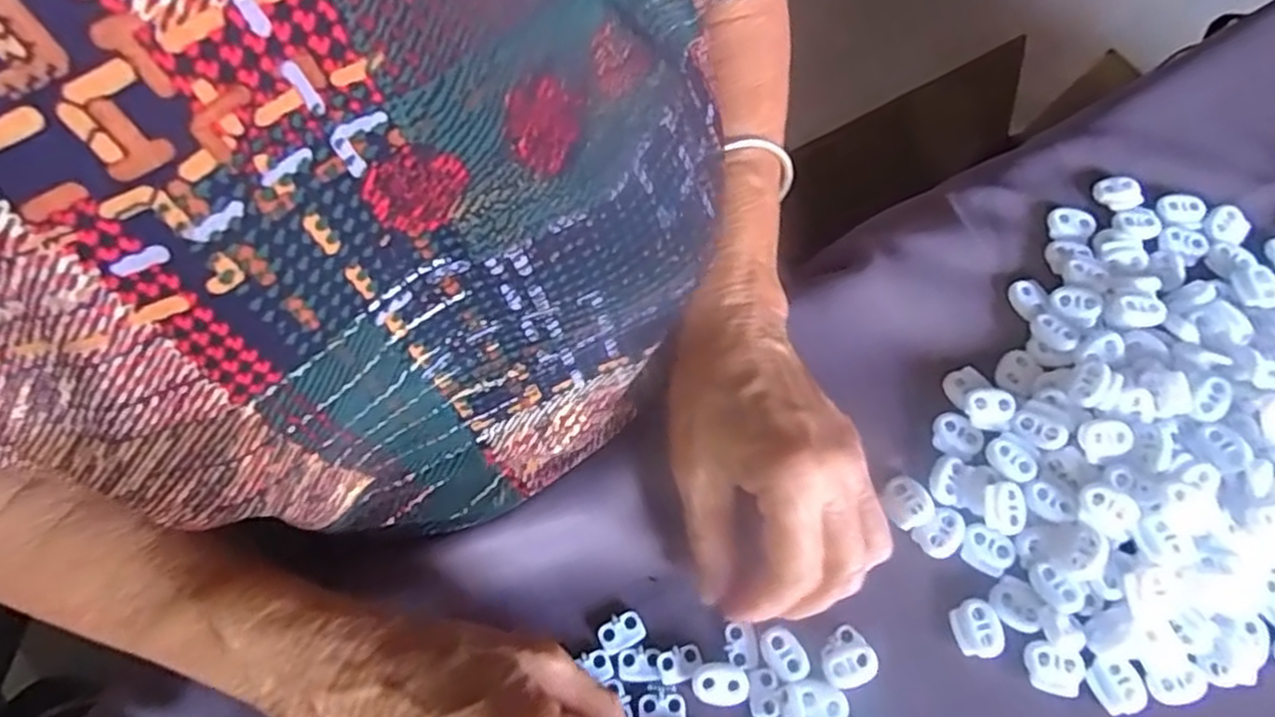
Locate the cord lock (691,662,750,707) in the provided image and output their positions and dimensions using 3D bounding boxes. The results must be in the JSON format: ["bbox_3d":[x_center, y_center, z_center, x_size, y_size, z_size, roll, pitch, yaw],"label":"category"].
[{"bbox_3d":[0.034,0.131,0.300,0.022,0.004,0.015,5,67,4],"label":"cord lock"}]

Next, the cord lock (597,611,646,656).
[{"bbox_3d":[-0.007,0.113,0.309,0.019,0.004,0.013,-23,68,-8],"label":"cord lock"}]

